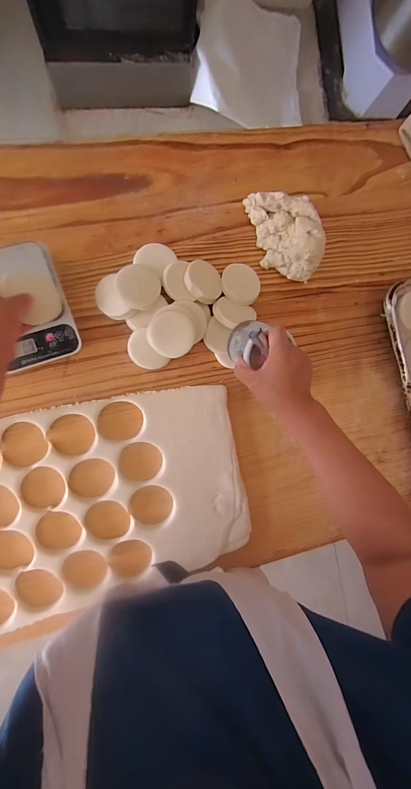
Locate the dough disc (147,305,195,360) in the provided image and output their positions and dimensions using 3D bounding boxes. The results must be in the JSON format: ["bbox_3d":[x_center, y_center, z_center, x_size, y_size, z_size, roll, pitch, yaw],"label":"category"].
[{"bbox_3d":[-0.056,-0.105,0.515,0.077,0.009,0.083,0,91,-10],"label":"dough disc"}]

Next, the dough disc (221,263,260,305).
[{"bbox_3d":[0.066,-0.203,0.577,0.073,0.016,0.069,-1,94,-9],"label":"dough disc"}]

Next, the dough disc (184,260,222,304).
[{"bbox_3d":[-0.002,-0.200,0.551,0.070,0.013,0.072,-1,86,-34],"label":"dough disc"}]

